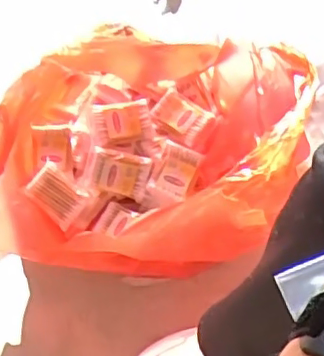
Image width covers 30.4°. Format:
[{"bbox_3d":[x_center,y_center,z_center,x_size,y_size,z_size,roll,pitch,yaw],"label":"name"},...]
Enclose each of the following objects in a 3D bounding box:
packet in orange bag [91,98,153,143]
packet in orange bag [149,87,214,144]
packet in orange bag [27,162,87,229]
[{"bbox_3d":[-0.052,-0.077,0.791,0.072,0.026,0.056,-11,63,-5],"label":"packet in orange bag"},{"bbox_3d":[0.027,-0.084,0.799,0.073,0.009,0.049,36,81,9],"label":"packet in orange bag"},{"bbox_3d":[-0.136,0.023,0.780,0.078,0.023,0.051,42,93,-1],"label":"packet in orange bag"}]

